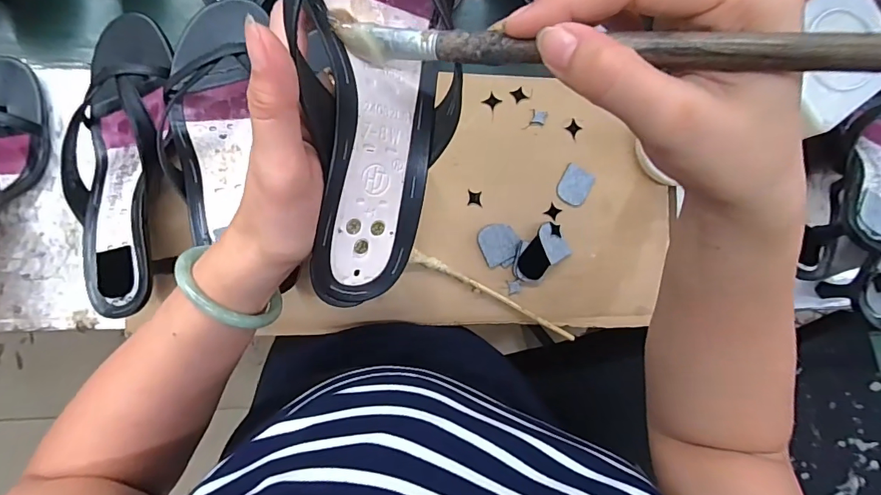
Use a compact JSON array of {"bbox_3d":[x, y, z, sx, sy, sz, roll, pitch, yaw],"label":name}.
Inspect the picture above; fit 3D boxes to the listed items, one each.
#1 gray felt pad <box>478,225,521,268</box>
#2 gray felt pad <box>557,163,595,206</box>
[{"bbox_3d":[0.057,-0.005,0.440,0.038,0.004,0.038,-27,92,-7],"label":"gray felt pad"},{"bbox_3d":[0.135,-0.061,0.449,0.031,0.004,0.035,28,86,-6],"label":"gray felt pad"}]

